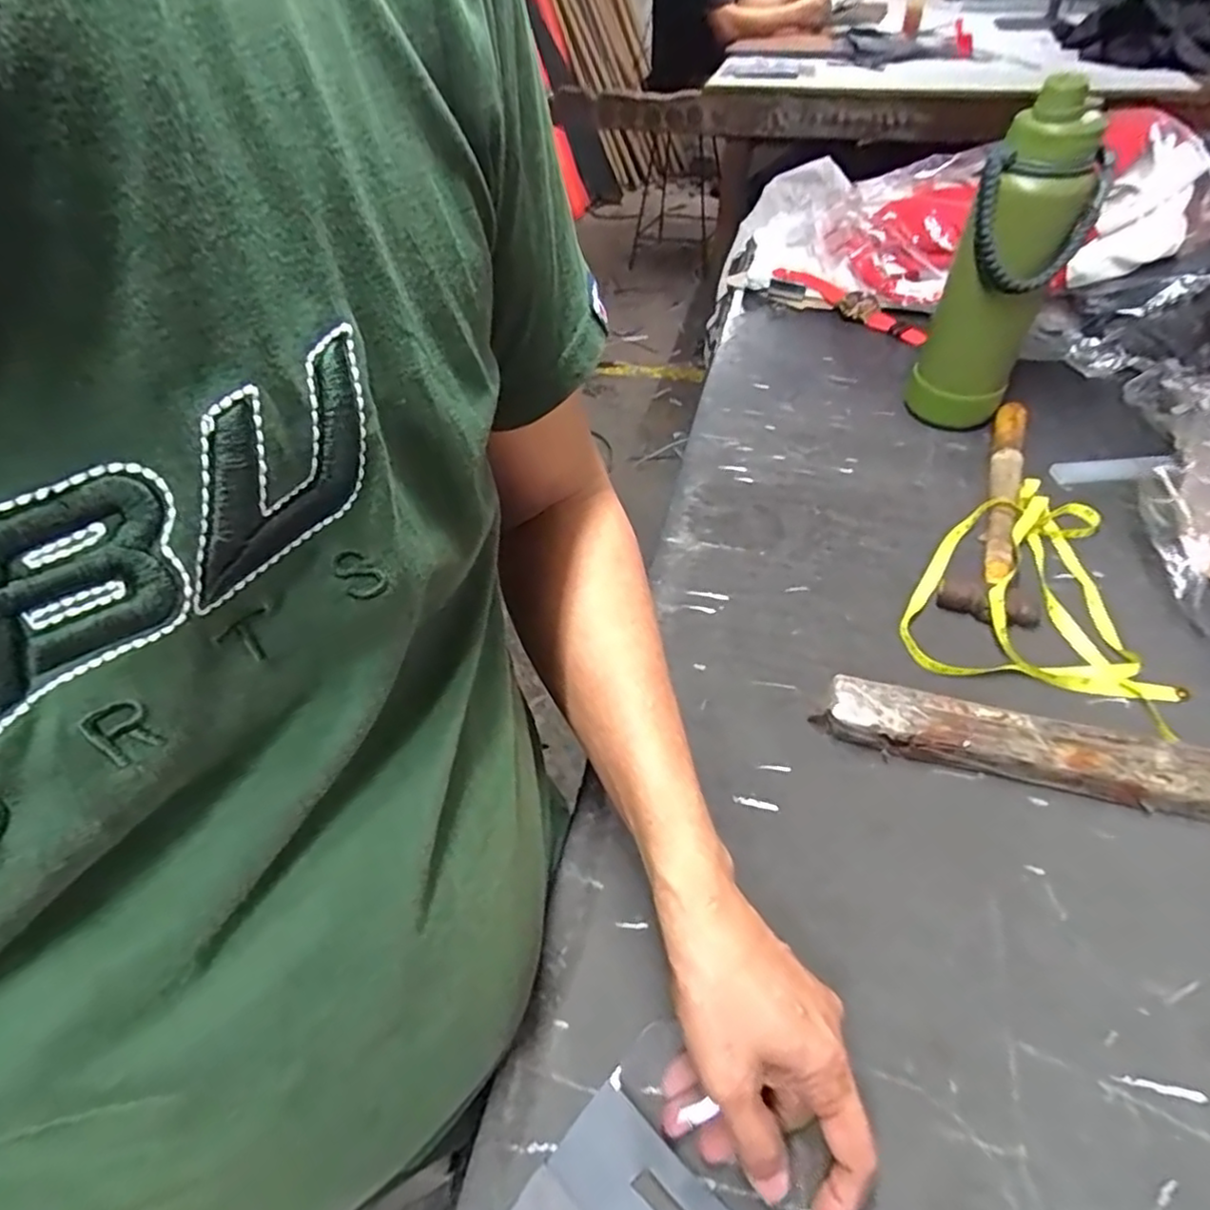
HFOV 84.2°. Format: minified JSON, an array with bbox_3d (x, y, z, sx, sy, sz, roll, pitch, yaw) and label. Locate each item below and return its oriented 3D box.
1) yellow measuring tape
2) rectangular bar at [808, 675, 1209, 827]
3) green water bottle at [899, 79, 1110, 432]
[{"bbox_3d":[0.366,-0.017,0.558,0.188,0.026,0.233,20,52,20],"label":"yellow measuring tape"},{"bbox_3d":[0.287,0.098,0.456,0.262,0.034,0.040,12,49,13],"label":"rectangular bar"},{"bbox_3d":[0.374,-0.301,0.635,0.099,0.285,0.088,24,53,22],"label":"green water bottle"}]

